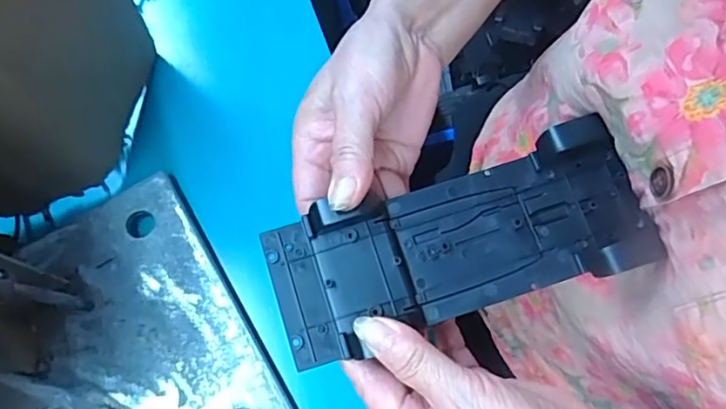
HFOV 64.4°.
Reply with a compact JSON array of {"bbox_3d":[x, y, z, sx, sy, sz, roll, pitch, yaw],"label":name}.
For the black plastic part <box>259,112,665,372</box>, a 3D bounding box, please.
[{"bbox_3d":[0.048,0.018,0.290,0.188,0.023,0.073,-17,71,-5],"label":"black plastic part"}]

